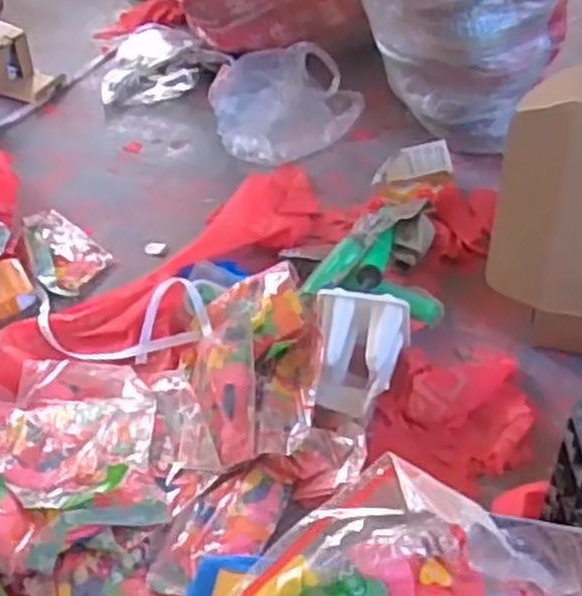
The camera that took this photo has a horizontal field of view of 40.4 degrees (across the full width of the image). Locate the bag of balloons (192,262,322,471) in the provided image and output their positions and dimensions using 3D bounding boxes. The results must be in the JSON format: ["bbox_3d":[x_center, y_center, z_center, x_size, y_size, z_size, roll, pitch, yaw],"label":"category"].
[{"bbox_3d":[-0.045,0.078,0.985,0.160,0.097,0.253,-8,46,0],"label":"bag of balloons"}]

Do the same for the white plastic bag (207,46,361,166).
[{"bbox_3d":[-0.008,-0.373,1.479,0.278,0.090,0.261,-8,46,-1],"label":"white plastic bag"}]

